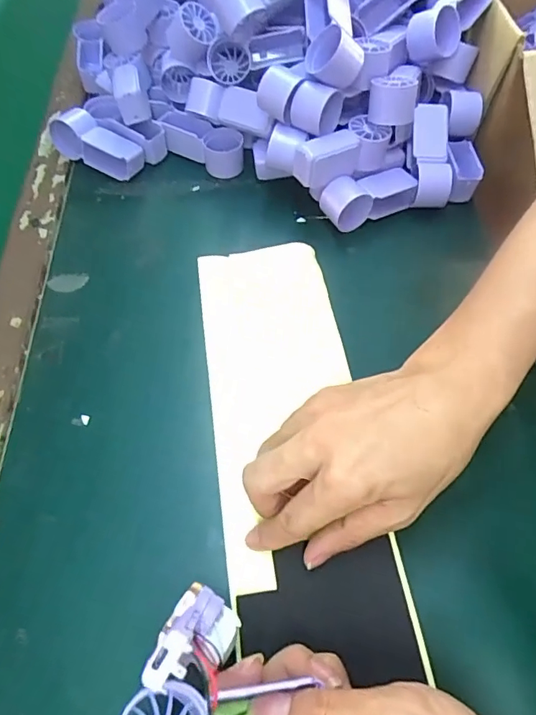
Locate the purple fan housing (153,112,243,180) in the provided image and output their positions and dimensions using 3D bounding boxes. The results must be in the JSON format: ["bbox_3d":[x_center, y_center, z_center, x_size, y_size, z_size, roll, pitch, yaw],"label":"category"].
[{"bbox_3d":[-0.066,-0.211,0.482,0.100,0.038,0.036,26,62,14],"label":"purple fan housing"}]

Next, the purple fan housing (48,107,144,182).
[{"bbox_3d":[-0.165,-0.207,0.475,0.092,0.035,0.036,29,63,15],"label":"purple fan housing"}]

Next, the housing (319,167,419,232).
[{"bbox_3d":[0.095,-0.148,0.449,0.088,0.038,0.036,-19,61,-12],"label":"housing"}]

